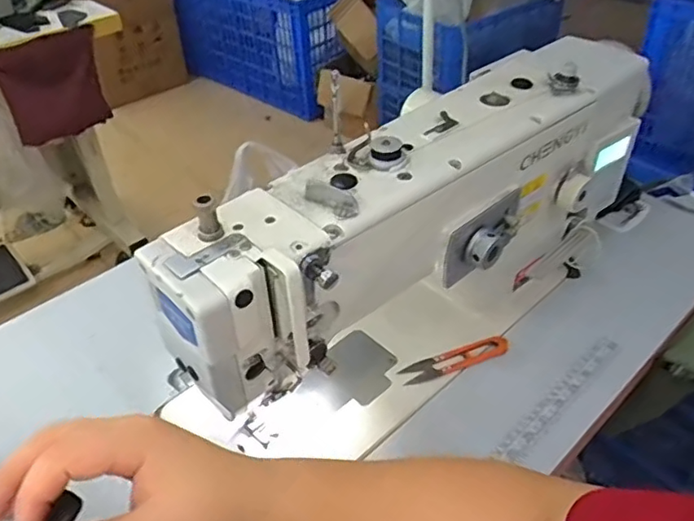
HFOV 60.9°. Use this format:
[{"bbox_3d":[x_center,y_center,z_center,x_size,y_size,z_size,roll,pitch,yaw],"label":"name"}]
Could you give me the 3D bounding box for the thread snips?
[{"bbox_3d":[0.114,0.103,0.611,0.121,0.007,0.027,-15,42,-14],"label":"thread snips"}]

